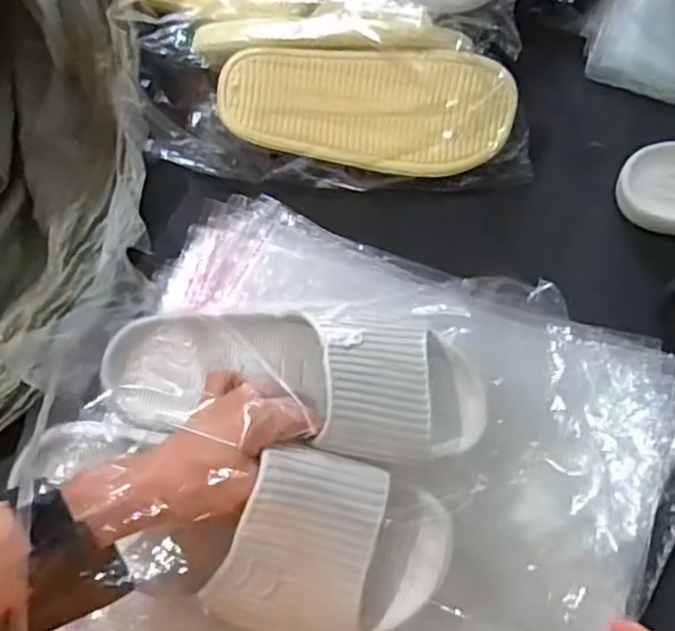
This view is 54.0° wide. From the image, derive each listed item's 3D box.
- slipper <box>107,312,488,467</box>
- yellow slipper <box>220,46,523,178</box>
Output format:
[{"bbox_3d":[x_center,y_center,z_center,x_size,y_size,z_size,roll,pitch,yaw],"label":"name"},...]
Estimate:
[{"bbox_3d":[-0.025,0.041,0.448,0.263,0.067,0.100,8,69,-2],"label":"slipper"},{"bbox_3d":[0.027,-0.187,0.597,0.251,0.055,0.101,7,106,-1],"label":"yellow slipper"}]

